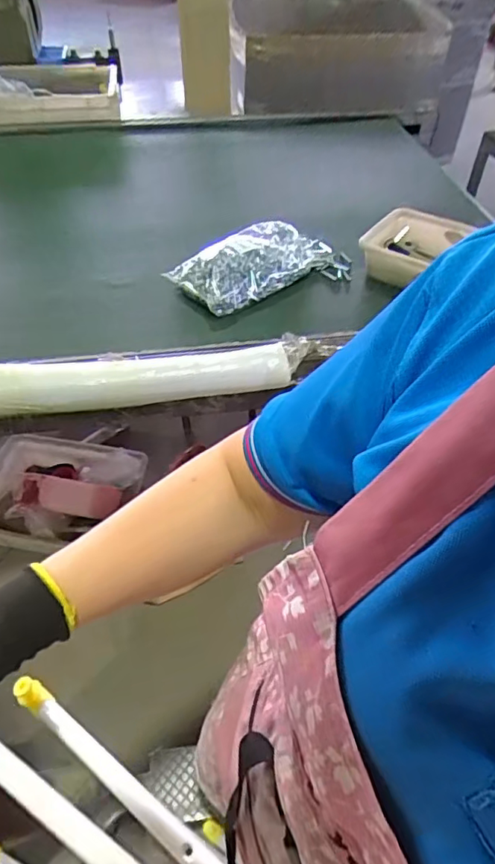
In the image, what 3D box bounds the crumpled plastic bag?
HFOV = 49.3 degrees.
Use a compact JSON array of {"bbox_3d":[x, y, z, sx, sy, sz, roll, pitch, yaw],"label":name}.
[{"bbox_3d":[0.038,-0.321,1.014,0.344,0.075,0.162,-24,52,-21],"label":"crumpled plastic bag"}]

